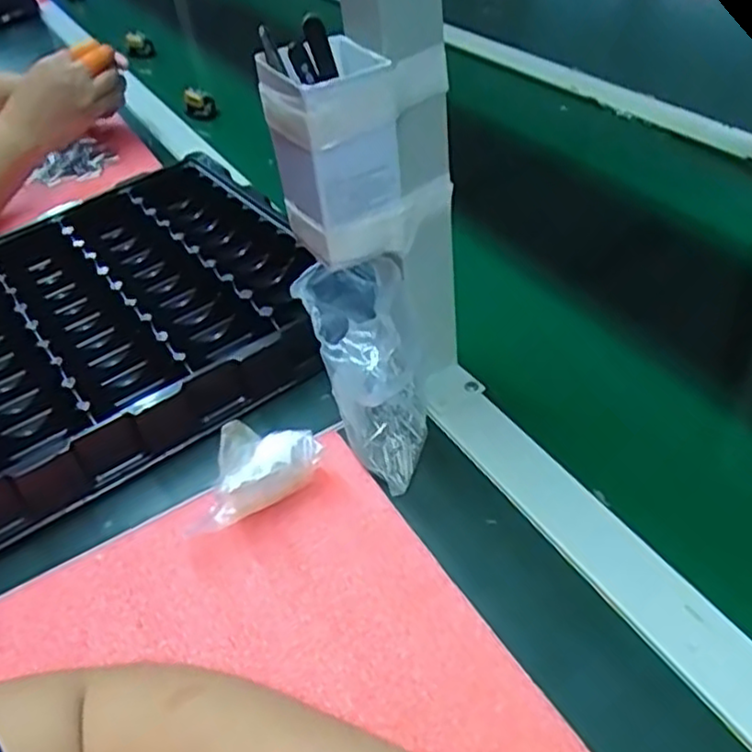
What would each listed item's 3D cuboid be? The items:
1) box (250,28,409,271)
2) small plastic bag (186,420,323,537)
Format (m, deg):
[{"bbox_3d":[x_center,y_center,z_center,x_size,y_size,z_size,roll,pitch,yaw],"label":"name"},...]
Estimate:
[{"bbox_3d":[-0.025,-0.124,0.393,0.060,0.115,0.056,-28,46,-21],"label":"box"},{"bbox_3d":[-0.074,0.053,0.422,0.083,0.059,0.022,-25,45,-18],"label":"small plastic bag"}]

